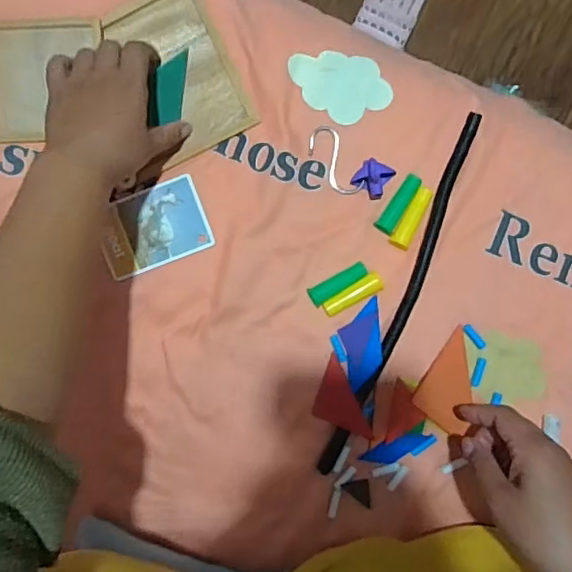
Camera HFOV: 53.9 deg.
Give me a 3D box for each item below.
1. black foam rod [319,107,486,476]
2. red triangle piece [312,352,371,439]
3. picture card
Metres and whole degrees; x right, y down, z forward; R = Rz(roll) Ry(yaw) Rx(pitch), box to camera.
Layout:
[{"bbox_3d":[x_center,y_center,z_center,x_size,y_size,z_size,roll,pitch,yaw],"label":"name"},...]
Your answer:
[{"bbox_3d":[0.107,0.009,0.509,0.021,0.011,0.351,23,89,1],"label":"black foam rod"},{"bbox_3d":[0.045,0.107,0.516,0.039,0.005,0.076,-23,89,0],"label":"red triangle piece"},{"bbox_3d":[-0.121,-0.053,0.514,0.096,0.007,0.068,-21,93,4],"label":"picture card"}]

